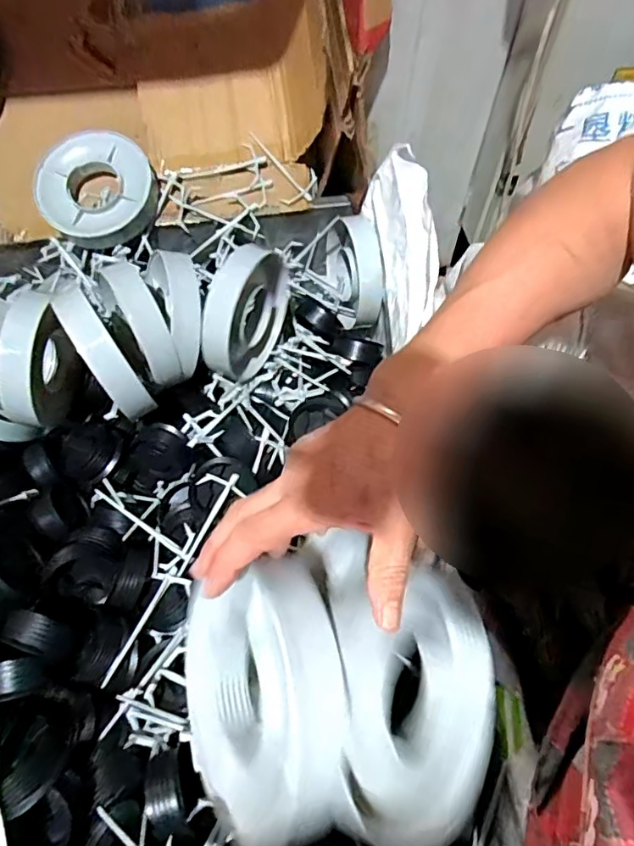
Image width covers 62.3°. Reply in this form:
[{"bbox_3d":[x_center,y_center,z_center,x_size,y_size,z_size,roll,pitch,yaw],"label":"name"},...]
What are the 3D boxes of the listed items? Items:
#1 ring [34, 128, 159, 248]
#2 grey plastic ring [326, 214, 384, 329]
[{"bbox_3d":[-0.300,-0.324,0.718,0.148,0.028,0.158,1,85,-6],"label":"ring"},{"bbox_3d":[0.052,-0.226,0.764,0.047,0.134,0.158,-11,63,-5],"label":"grey plastic ring"}]

